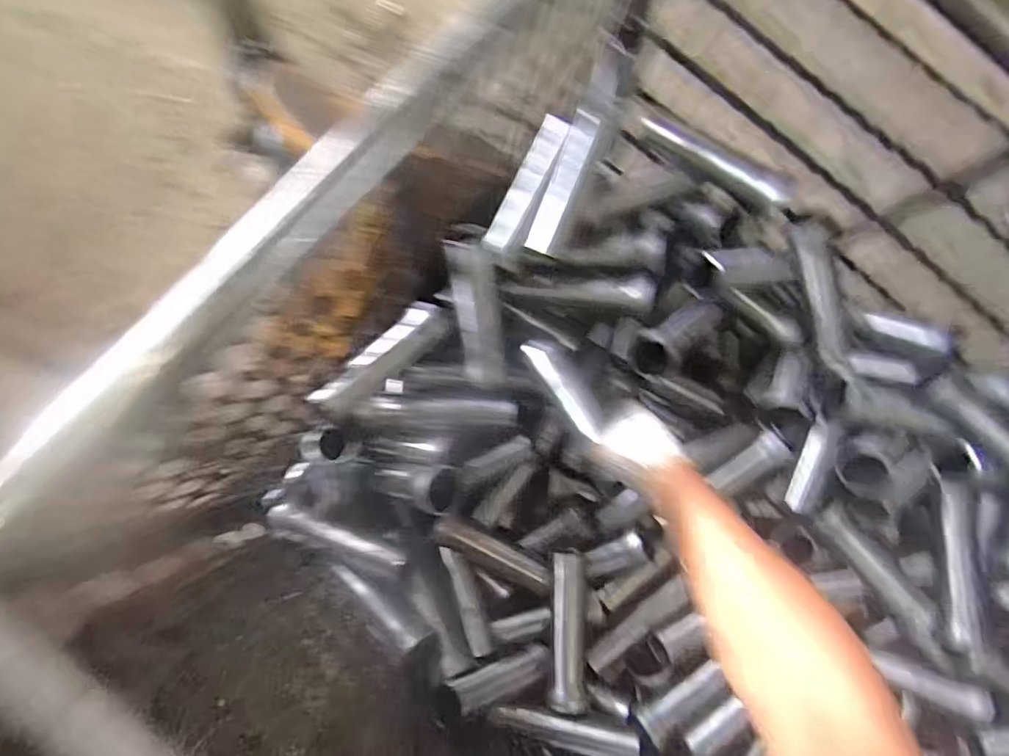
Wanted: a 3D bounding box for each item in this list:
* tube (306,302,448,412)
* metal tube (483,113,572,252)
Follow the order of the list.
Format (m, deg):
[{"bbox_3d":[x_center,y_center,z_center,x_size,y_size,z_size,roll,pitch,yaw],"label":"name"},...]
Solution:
[{"bbox_3d":[-0.150,-0.019,0.714,0.190,0.032,0.050,-45,116,-29],"label":"tube"},{"bbox_3d":[0.028,-0.226,0.695,0.038,0.028,0.168,26,93,-3],"label":"metal tube"}]

